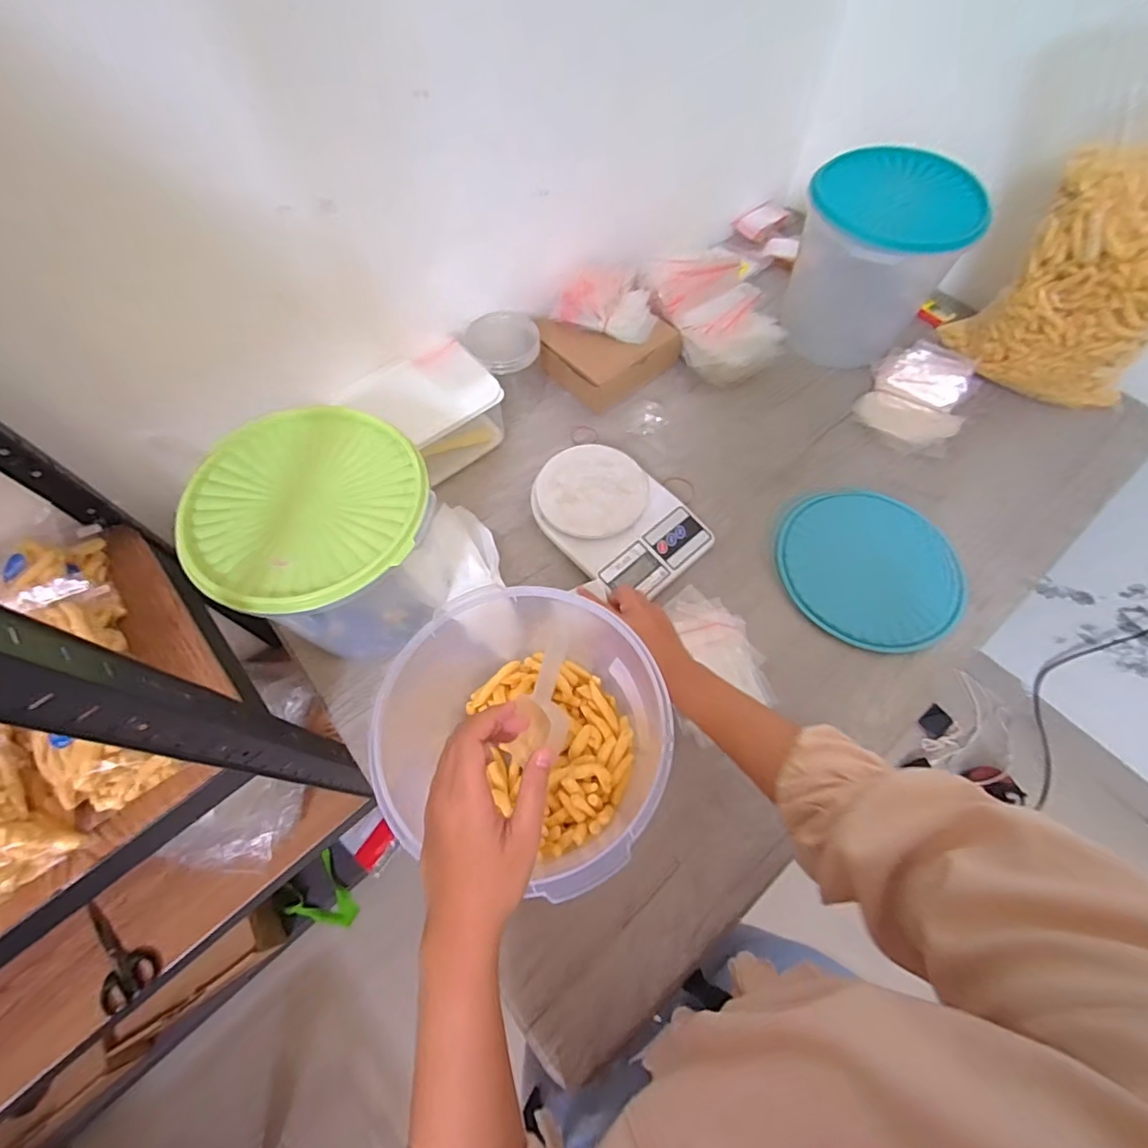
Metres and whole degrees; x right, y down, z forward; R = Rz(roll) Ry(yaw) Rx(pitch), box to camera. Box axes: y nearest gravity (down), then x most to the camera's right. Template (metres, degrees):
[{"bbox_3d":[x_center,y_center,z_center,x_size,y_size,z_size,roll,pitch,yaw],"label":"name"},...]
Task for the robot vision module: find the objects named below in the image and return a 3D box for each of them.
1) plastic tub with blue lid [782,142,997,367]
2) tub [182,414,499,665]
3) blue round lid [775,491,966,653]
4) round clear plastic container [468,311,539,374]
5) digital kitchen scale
[{"bbox_3d":[0.409,-0.416,0.750,0.194,0.234,0.228,39,70,18],"label":"plastic tub with blue lid"},{"bbox_3d":[-0.223,-0.033,0.542,0.205,0.180,0.219,0,63,1],"label":"tub"},{"bbox_3d":[0.349,-0.007,0.620,0.204,0.016,0.192,2,63,2],"label":"blue round lid"},{"bbox_3d":[-0.088,-0.296,0.689,0.091,0.044,0.081,-12,64,-5],"label":"round clear plastic container"},{"bbox_3d":[0.048,-0.073,0.644,0.149,0.029,0.208,-38,69,-16],"label":"digital kitchen scale"}]

